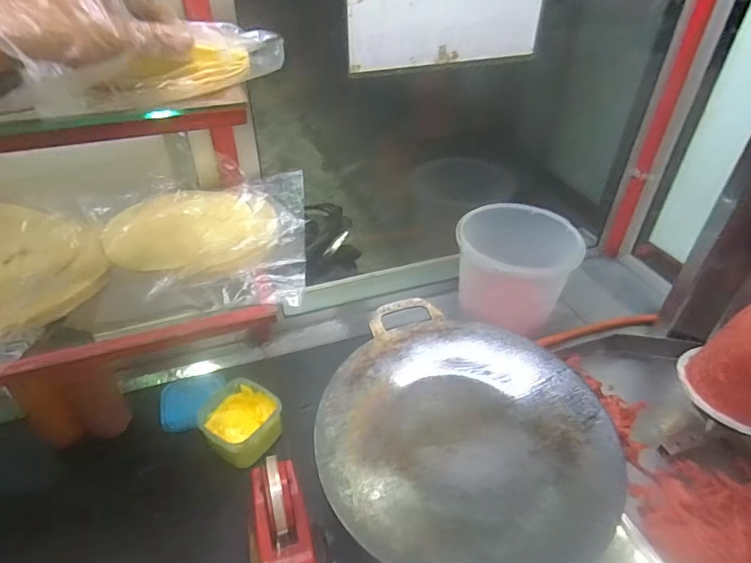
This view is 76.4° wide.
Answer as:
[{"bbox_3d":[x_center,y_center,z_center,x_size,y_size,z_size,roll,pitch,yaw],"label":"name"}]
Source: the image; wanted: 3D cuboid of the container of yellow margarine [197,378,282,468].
[{"bbox_3d":[-0.199,0.212,0.706,0.108,0.059,0.112,22,42,23],"label":"container of yellow margarine"}]

